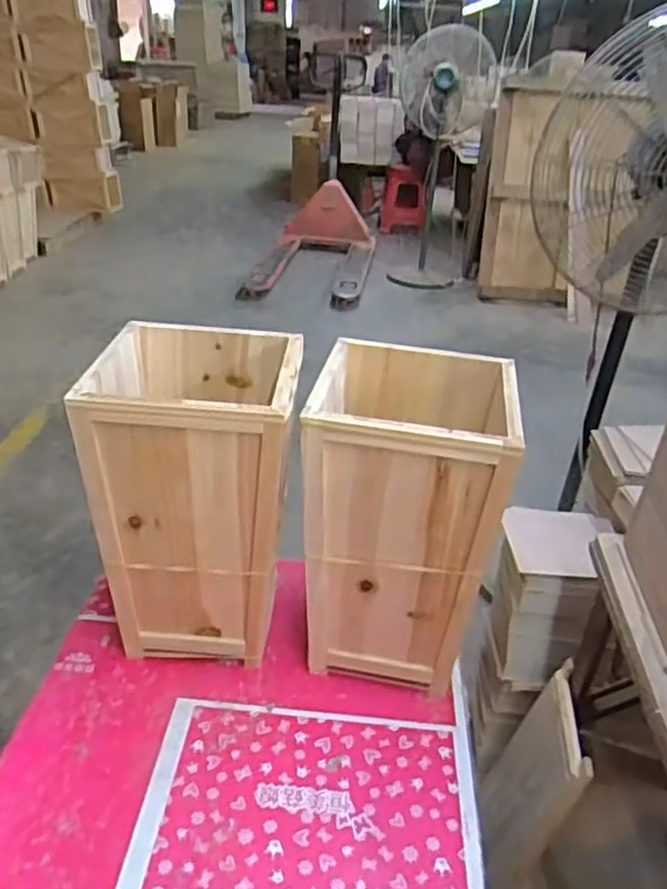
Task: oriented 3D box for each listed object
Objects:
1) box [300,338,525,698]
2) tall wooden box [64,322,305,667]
[{"bbox_3d":[0.096,0.109,0.996,0.252,0.432,0.249,8,31,7],"label":"box"},{"bbox_3d":[-0.192,0.076,1.003,0.249,0.426,0.244,4,31,0],"label":"tall wooden box"}]

